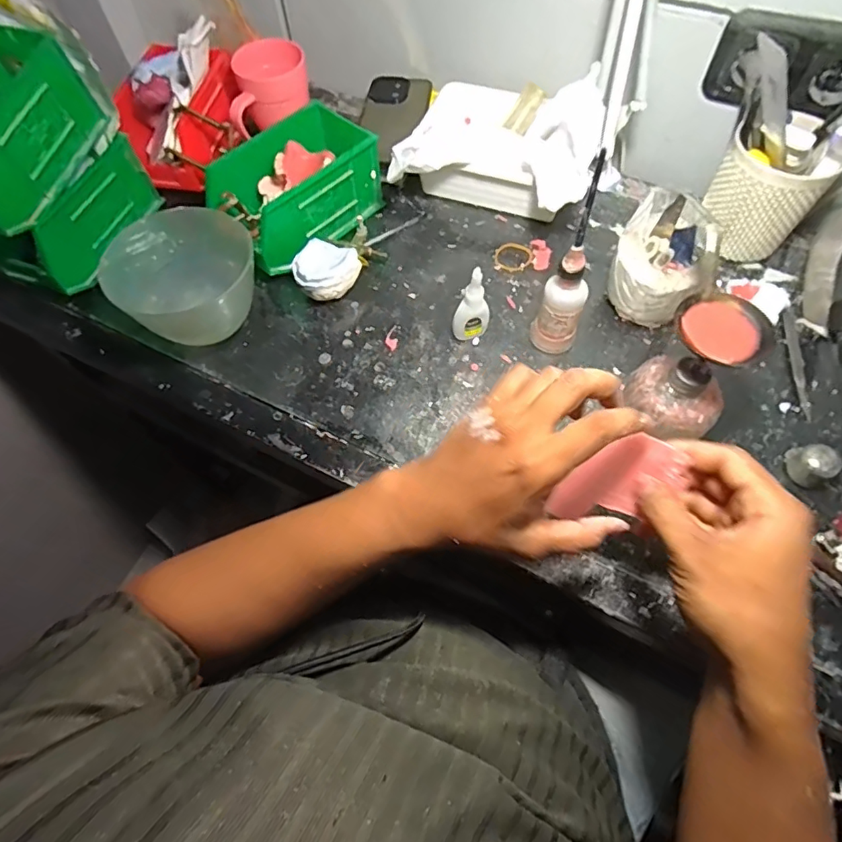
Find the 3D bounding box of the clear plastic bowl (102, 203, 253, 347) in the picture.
[{"bbox_3d":[-0.217,-0.127,0.506,0.127,0.098,0.118,-1,62,2],"label":"clear plastic bowl"}]

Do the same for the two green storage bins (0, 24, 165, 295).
[{"bbox_3d":[-0.380,-0.247,0.505,0.100,0.159,0.168,13,63,9],"label":"two green storage bins"}]

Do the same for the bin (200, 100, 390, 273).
[{"bbox_3d":[-0.132,-0.249,0.569,0.101,0.087,0.176,40,70,20],"label":"bin"}]

